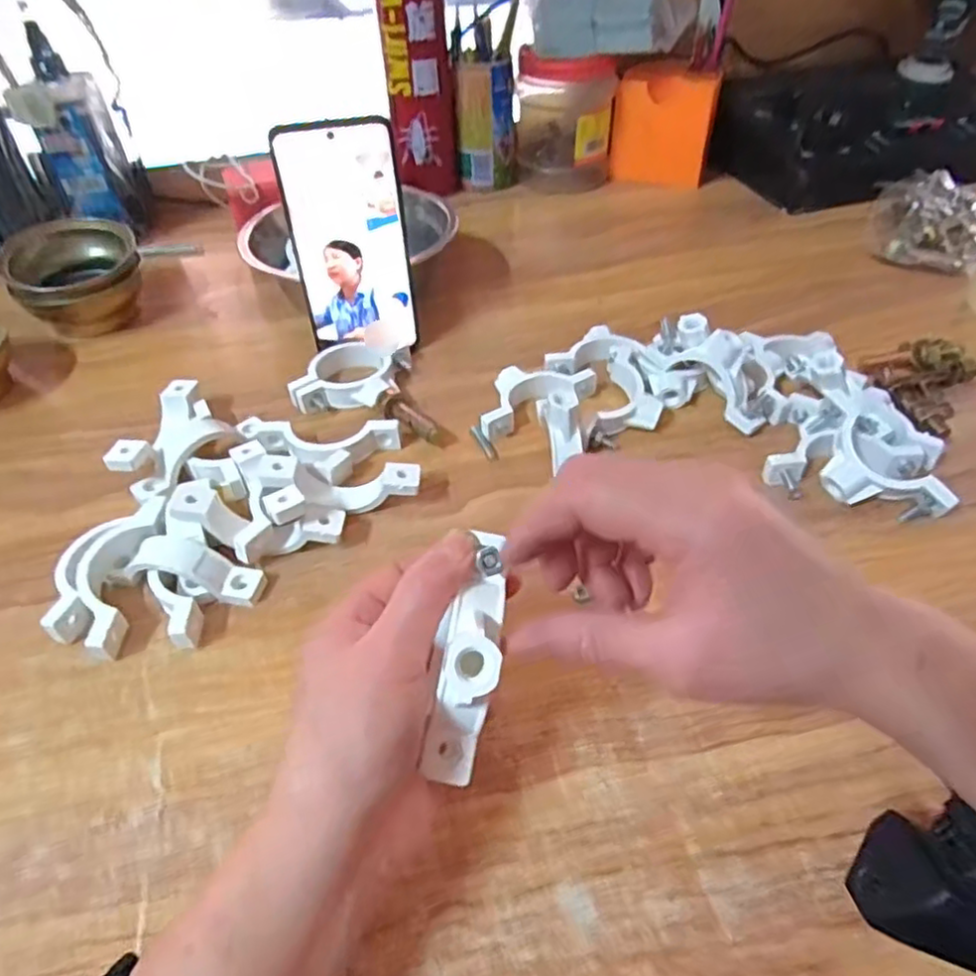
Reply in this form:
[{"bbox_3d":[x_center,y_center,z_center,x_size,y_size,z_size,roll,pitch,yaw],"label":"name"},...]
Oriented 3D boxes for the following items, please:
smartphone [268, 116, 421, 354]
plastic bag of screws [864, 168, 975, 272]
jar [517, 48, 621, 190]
[{"bbox_3d":[-0.092,-0.163,0.458,0.074,0.149,0.004,-10,38,-7],"label":"smartphone"},{"bbox_3d":[0.385,-0.233,0.593,0.094,0.036,0.121,22,50,23],"label":"plastic bag of screws"},{"bbox_3d":[0.081,-0.392,0.717,0.100,0.128,0.101,-2,45,2],"label":"jar"}]

